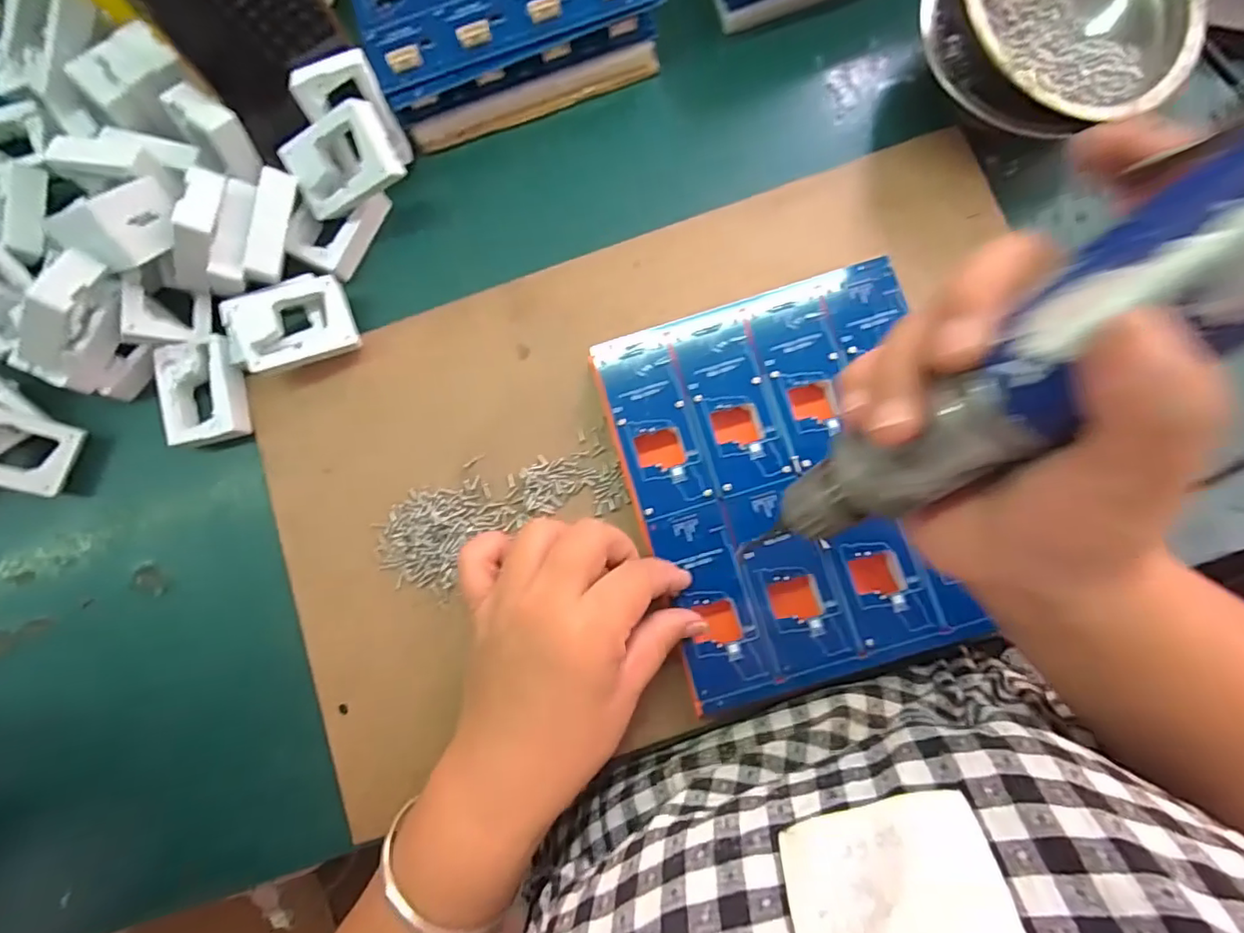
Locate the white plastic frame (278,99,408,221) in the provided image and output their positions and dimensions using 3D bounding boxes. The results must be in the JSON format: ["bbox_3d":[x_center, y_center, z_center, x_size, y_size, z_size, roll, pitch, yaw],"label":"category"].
[{"bbox_3d":[-0.152,-0.166,0.313,0.058,0.019,0.041,-18,115,17],"label":"white plastic frame"}]

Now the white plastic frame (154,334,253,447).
[{"bbox_3d":[-0.237,-0.042,0.326,0.040,0.016,0.058,-9,79,2],"label":"white plastic frame"}]

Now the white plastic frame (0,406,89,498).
[{"bbox_3d":[-0.337,-0.011,0.313,0.058,0.012,0.042,20,77,-29],"label":"white plastic frame"}]

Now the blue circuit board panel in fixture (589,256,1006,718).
[{"bbox_3d":[0.084,0.006,0.290,0.152,0.020,0.191,-17,85,3],"label":"blue circuit board panel in fixture"}]

